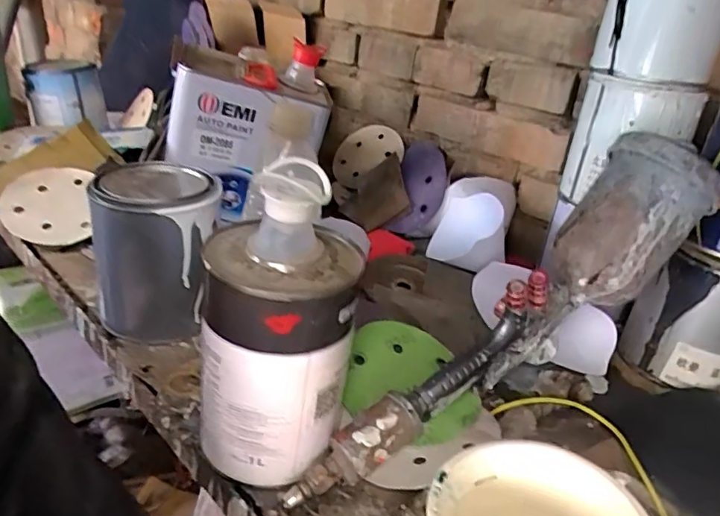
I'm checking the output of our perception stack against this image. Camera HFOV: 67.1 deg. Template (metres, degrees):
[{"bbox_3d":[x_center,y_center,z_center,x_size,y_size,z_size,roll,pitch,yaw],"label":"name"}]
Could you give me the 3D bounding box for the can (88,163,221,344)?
[{"bbox_3d":[-0.181,-0.004,0.487,0.104,0.144,0.090,-5,28,-22],"label":"can"}]

